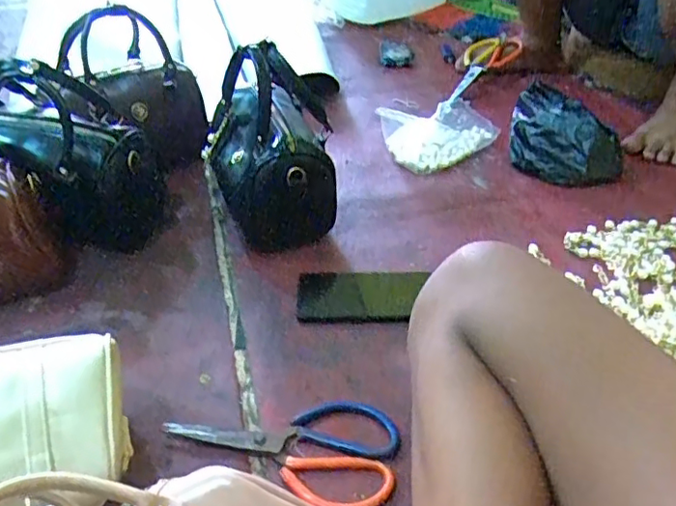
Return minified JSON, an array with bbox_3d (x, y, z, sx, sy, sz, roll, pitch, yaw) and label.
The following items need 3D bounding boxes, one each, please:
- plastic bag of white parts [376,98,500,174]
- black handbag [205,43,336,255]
[{"bbox_3d":[0.173,-0.208,0.967,0.194,0.061,0.108,-22,45,-23],"label":"plastic bag of white parts"},{"bbox_3d":[-0.095,-0.151,0.774,0.147,0.220,0.210,-13,42,-11],"label":"black handbag"}]

